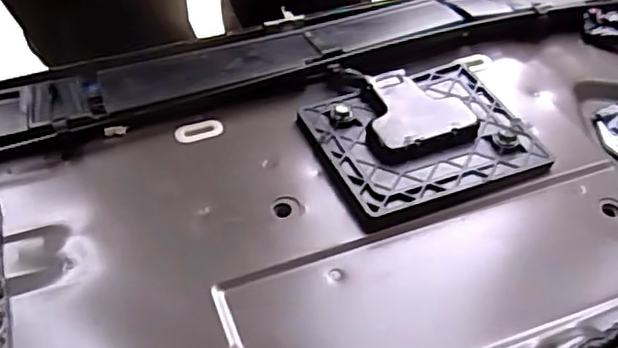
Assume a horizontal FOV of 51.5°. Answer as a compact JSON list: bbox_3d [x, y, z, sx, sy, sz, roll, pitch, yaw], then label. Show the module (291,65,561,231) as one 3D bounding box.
[{"bbox_3d":[0.069,-0.023,0.405,0.128,0.027,0.110,-18,45,-17],"label":"module"}]

